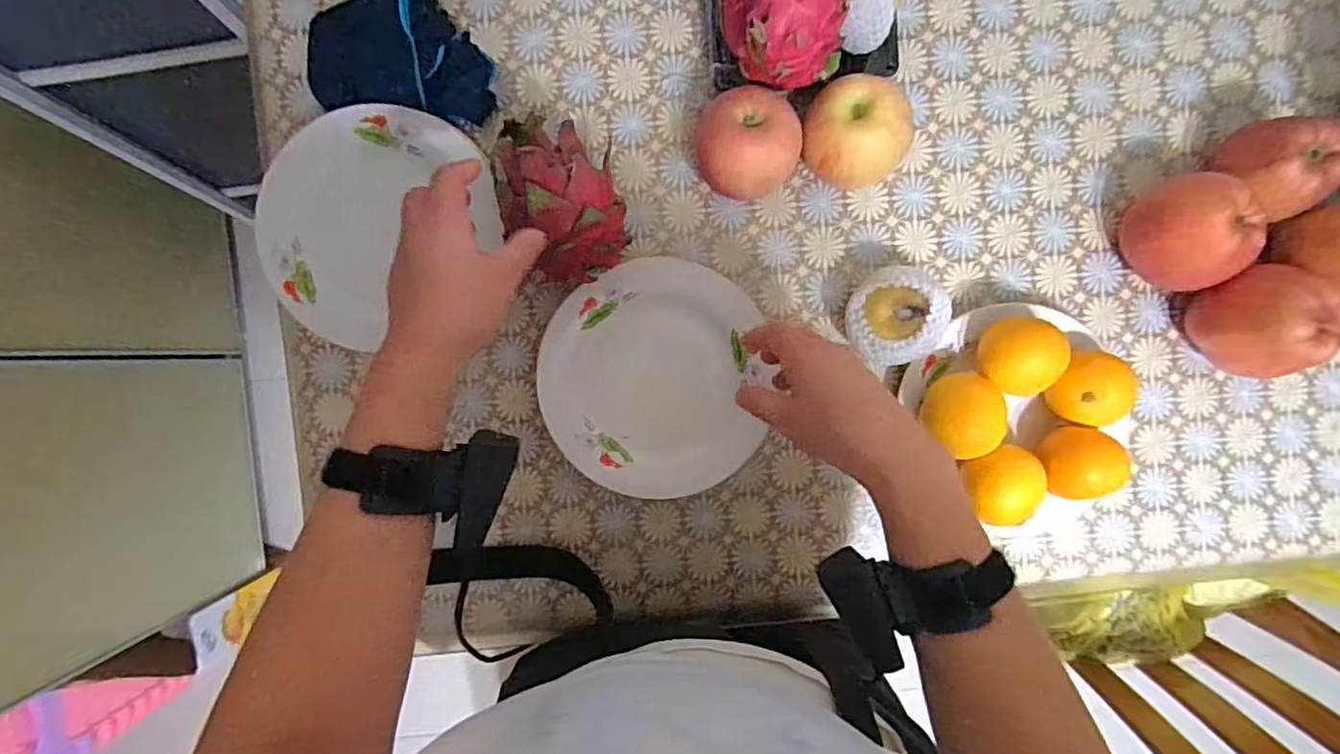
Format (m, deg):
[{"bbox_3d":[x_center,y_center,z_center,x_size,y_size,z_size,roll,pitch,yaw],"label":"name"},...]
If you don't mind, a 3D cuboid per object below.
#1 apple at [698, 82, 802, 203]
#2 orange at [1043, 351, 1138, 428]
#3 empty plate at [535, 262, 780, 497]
[{"bbox_3d":[0.061,-0.189,0.515,0.078,0.072,0.082,0,92,0],"label":"apple"},{"bbox_3d":[0.351,0.008,0.525,0.056,0.072,0.062,7,92,0],"label":"orange"},{"bbox_3d":[-0.011,0.003,0.542,0.188,0.022,0.199,0,92,0],"label":"empty plate"}]

